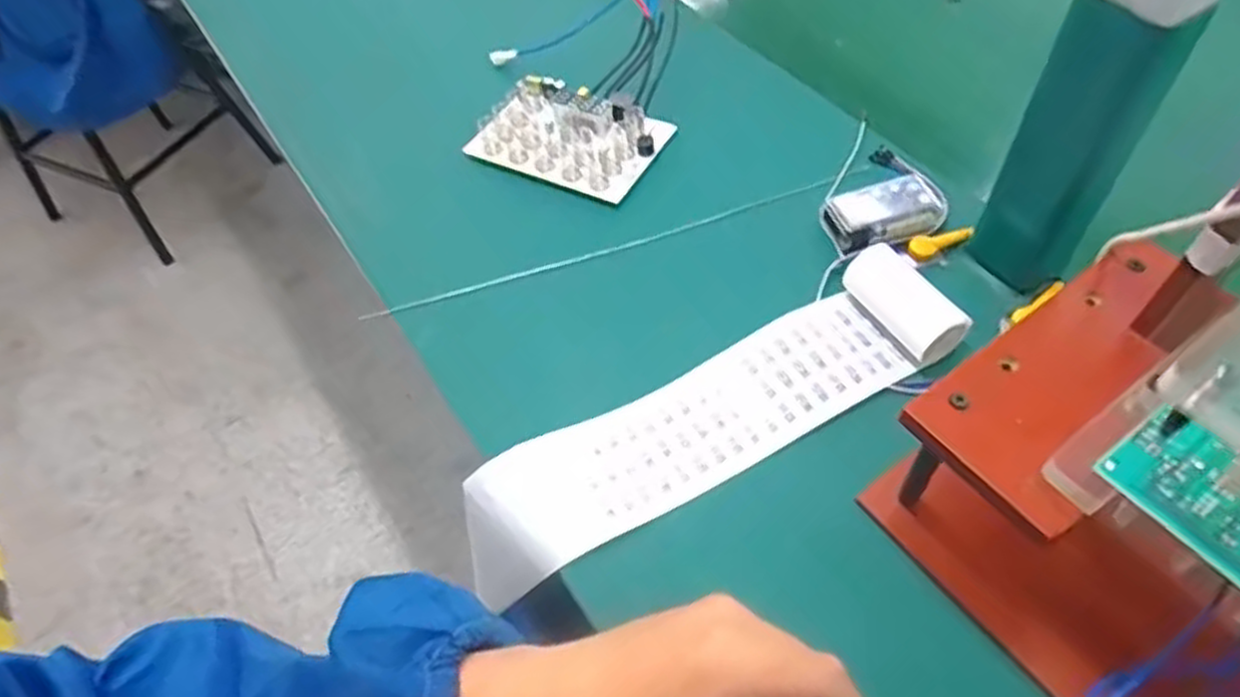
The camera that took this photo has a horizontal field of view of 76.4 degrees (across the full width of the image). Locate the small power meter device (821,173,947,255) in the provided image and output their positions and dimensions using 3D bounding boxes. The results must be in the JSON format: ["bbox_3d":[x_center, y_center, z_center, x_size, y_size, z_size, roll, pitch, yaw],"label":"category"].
[{"bbox_3d":[0.166,-0.082,0.495,0.071,0.022,0.041,-13,54,-6],"label":"small power meter device"}]

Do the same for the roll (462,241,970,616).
[{"bbox_3d":[0.049,0.032,0.419,0.298,0.033,0.073,-26,56,-15],"label":"roll"}]

